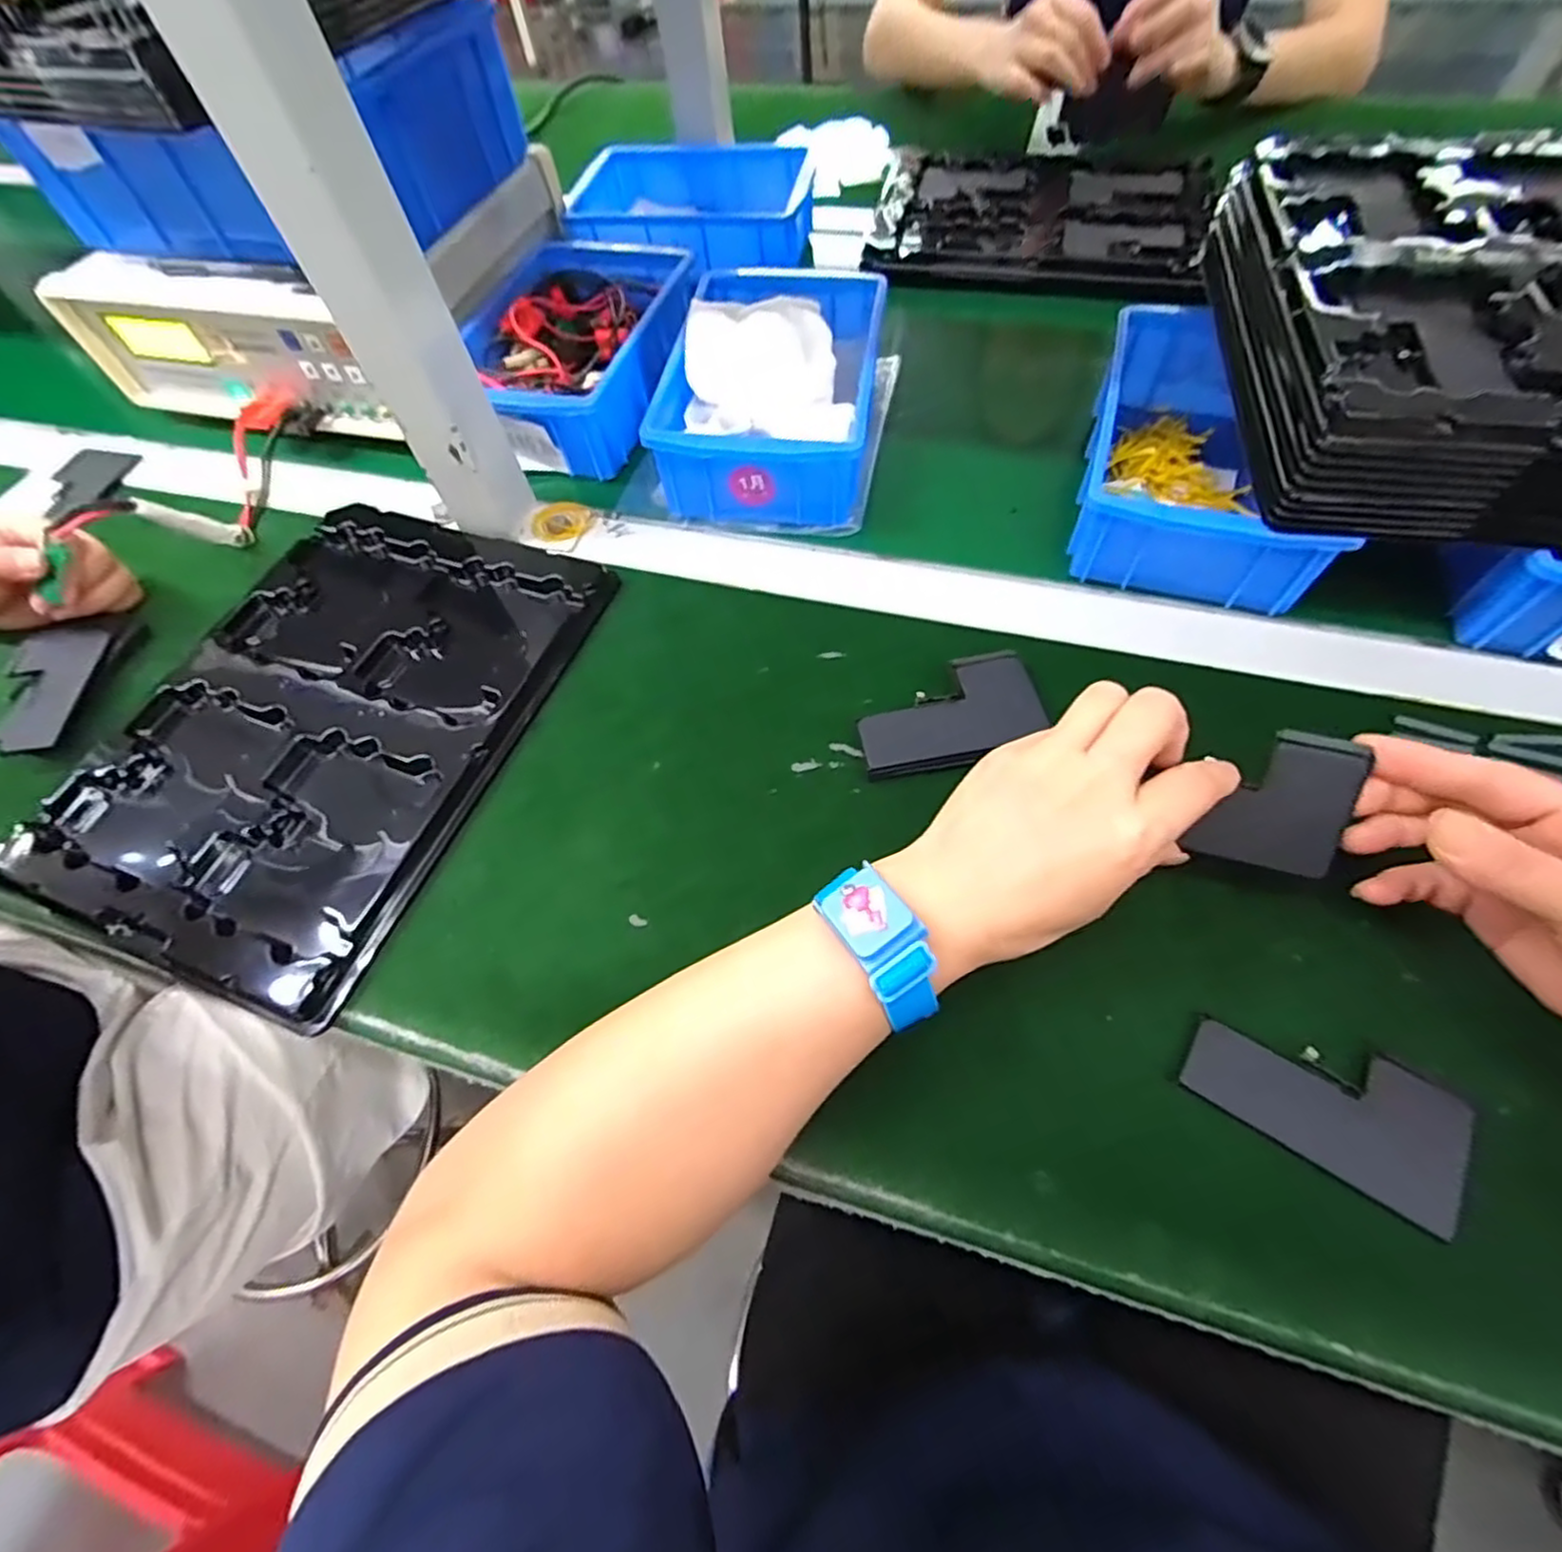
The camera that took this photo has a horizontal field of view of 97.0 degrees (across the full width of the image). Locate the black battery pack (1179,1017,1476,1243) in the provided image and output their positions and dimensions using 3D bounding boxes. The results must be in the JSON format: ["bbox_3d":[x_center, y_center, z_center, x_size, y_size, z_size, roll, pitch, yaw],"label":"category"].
[{"bbox_3d":[0.215,0.125,0.271,0.095,0.005,0.054,30,66,17],"label":"black battery pack"}]

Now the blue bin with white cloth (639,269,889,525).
[{"bbox_3d":[-0.003,-0.270,0.464,0.133,0.072,0.201,6,61,6],"label":"blue bin with white cloth"}]

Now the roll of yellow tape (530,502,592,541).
[{"bbox_3d":[-0.149,-0.175,0.470,0.039,0.005,0.039,-1,61,2],"label":"roll of yellow tape"}]

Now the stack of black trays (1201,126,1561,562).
[{"bbox_3d":[0.366,-0.244,0.370,0.212,0.063,0.282,8,62,9],"label":"stack of black trays"}]

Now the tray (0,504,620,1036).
[{"bbox_3d":[-0.247,-0.034,0.388,0.205,0.021,0.287,19,63,12],"label":"tray"}]

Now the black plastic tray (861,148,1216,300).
[{"bbox_3d":[0.230,-0.505,0.623,0.282,0.026,0.233,7,62,9],"label":"black plastic tray"}]

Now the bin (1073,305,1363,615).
[{"bbox_3d":[0.254,-0.195,0.418,0.121,0.058,0.191,16,63,10],"label":"bin"}]

